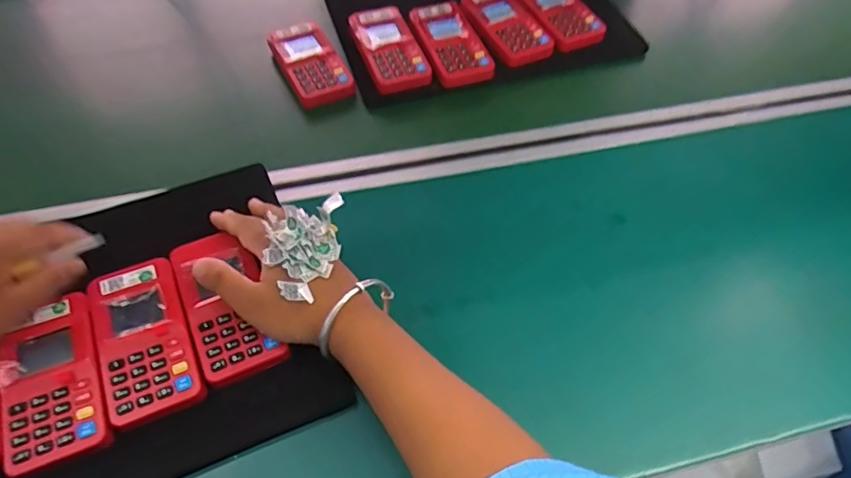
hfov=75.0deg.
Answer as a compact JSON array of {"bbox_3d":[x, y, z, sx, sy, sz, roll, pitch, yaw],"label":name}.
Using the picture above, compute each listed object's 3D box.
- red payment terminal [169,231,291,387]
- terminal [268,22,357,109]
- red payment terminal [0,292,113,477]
[{"bbox_3d":[-0.151,0.048,0.418,0.056,0.018,0.118,-21,62,-16],"label":"red payment terminal"},{"bbox_3d":[-0.127,-0.193,0.609,0.063,0.029,0.116,-21,56,-16],"label":"terminal"},{"bbox_3d":[-0.260,0.102,0.387,0.063,0.027,0.112,-22,56,-17],"label":"red payment terminal"}]

